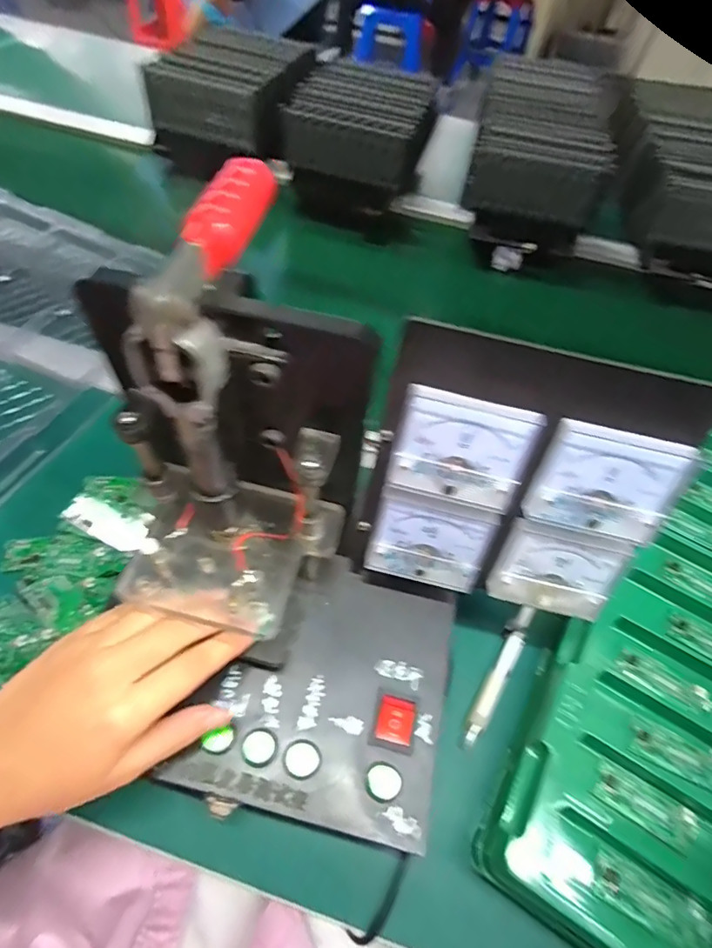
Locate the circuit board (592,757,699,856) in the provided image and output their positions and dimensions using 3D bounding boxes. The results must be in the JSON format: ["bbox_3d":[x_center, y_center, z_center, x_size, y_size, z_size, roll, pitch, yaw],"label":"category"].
[{"bbox_3d":[0.167,0.191,0.280,0.055,0.010,0.024,30,59,14],"label":"circuit board"}]

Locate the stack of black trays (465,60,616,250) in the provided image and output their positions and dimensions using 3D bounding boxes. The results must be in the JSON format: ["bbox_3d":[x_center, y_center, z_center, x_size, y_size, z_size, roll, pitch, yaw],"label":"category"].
[{"bbox_3d":[0.263,-0.480,0.707,0.177,0.080,0.399,14,57,4],"label":"stack of black trays"}]

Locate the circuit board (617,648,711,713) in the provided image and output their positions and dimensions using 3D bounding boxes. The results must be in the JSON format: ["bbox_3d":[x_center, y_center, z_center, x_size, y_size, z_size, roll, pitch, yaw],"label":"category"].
[{"bbox_3d":[0.202,0.137,0.321,0.058,0.006,0.022,31,59,14],"label":"circuit board"}]

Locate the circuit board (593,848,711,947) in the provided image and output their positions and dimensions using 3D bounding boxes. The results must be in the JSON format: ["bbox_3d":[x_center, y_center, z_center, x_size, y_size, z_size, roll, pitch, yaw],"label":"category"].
[{"bbox_3d":[0.156,0.225,0.257,0.058,0.006,0.022,24,58,10],"label":"circuit board"}]

